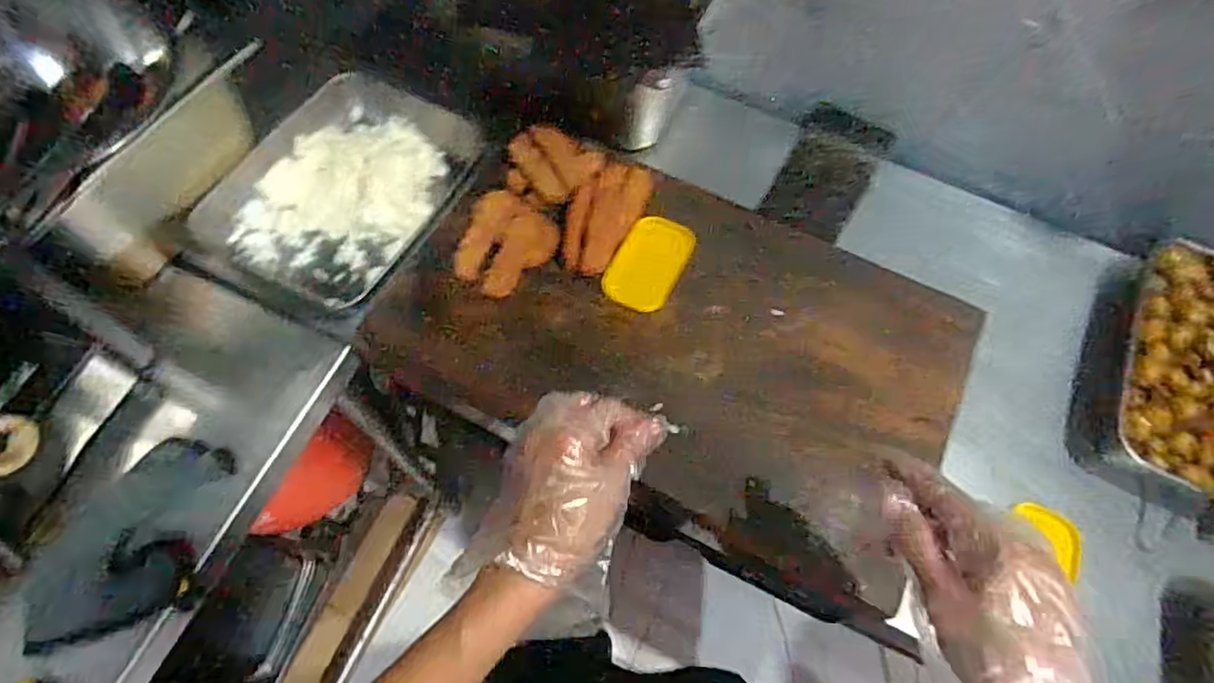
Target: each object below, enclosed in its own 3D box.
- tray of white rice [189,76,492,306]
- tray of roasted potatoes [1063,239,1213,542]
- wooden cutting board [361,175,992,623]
[{"bbox_3d":[-0.252,-0.156,0.651,0.205,0.059,0.273,24,66,9],"label":"tray of white rice"},{"bbox_3d":[0.533,0.048,0.570,0.184,0.076,0.267,29,67,11],"label":"tray of roasted potatoes"},{"bbox_3d":[0.067,-0.008,0.585,0.471,0.056,0.294,28,67,11],"label":"wooden cutting board"}]

